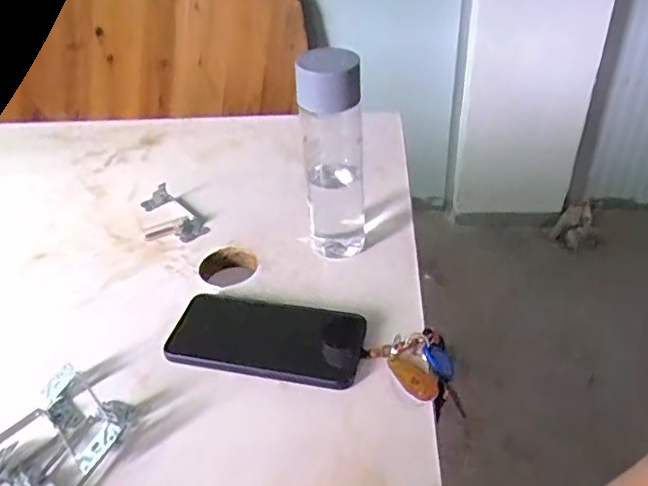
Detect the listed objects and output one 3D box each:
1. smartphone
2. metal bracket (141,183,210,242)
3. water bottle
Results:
[{"bbox_3d":[-0.050,0.082,0.503,0.160,0.018,0.073,6,40,13],"label":"smartphone"},{"bbox_3d":[-0.175,-0.035,0.665,0.065,0.021,0.094,-18,40,-16],"label":"metal bracket"},{"bbox_3d":[0.009,-0.081,0.558,0.056,0.203,0.053,2,39,8],"label":"water bottle"}]

